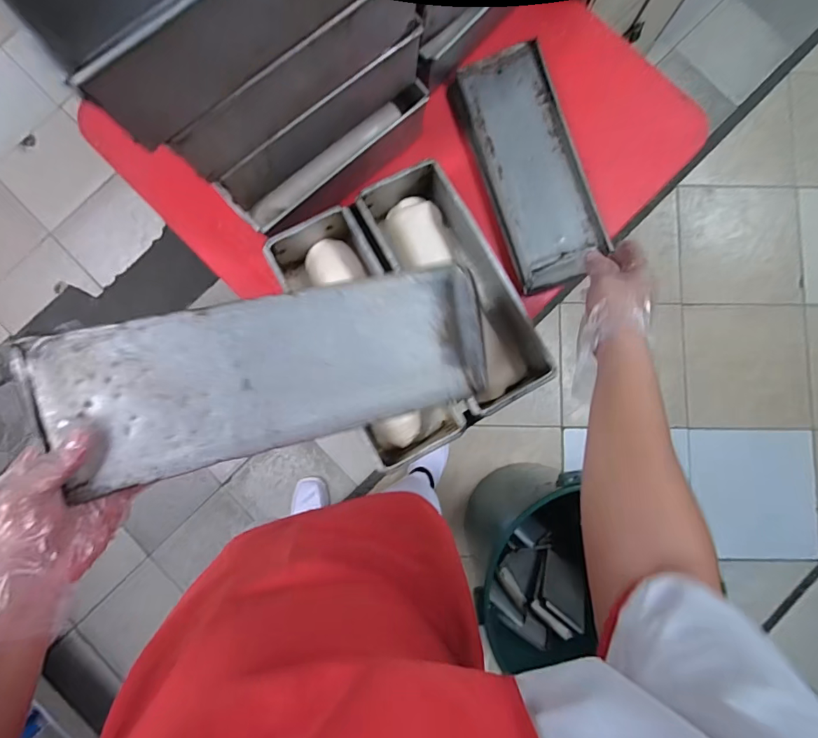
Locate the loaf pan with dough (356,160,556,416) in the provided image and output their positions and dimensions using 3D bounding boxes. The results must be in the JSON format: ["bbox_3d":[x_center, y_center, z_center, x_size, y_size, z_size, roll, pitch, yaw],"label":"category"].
[{"bbox_3d":[0.061,-0.115,0.633,0.149,0.117,0.352,-28,87,-3],"label":"loaf pan with dough"}]

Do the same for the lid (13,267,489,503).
[{"bbox_3d":[-0.109,0.003,0.380,0.370,0.010,0.130,-13,97,-14],"label":"lid"}]

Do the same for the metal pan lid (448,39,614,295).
[{"bbox_3d":[0.190,-0.326,0.686,0.146,0.035,0.388,-15,84,-3],"label":"metal pan lid"}]

